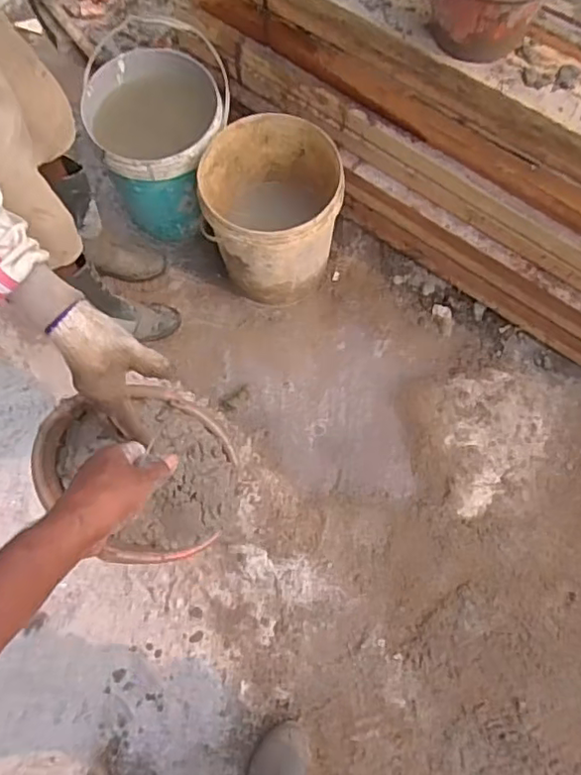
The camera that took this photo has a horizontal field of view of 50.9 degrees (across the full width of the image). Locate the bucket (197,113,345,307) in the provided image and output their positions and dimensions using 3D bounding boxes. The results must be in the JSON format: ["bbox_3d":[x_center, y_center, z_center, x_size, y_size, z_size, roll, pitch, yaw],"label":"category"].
[{"bbox_3d":[-0.046,-0.404,1.455,0.305,0.301,0.318,0,70,1],"label":"bucket"}]

